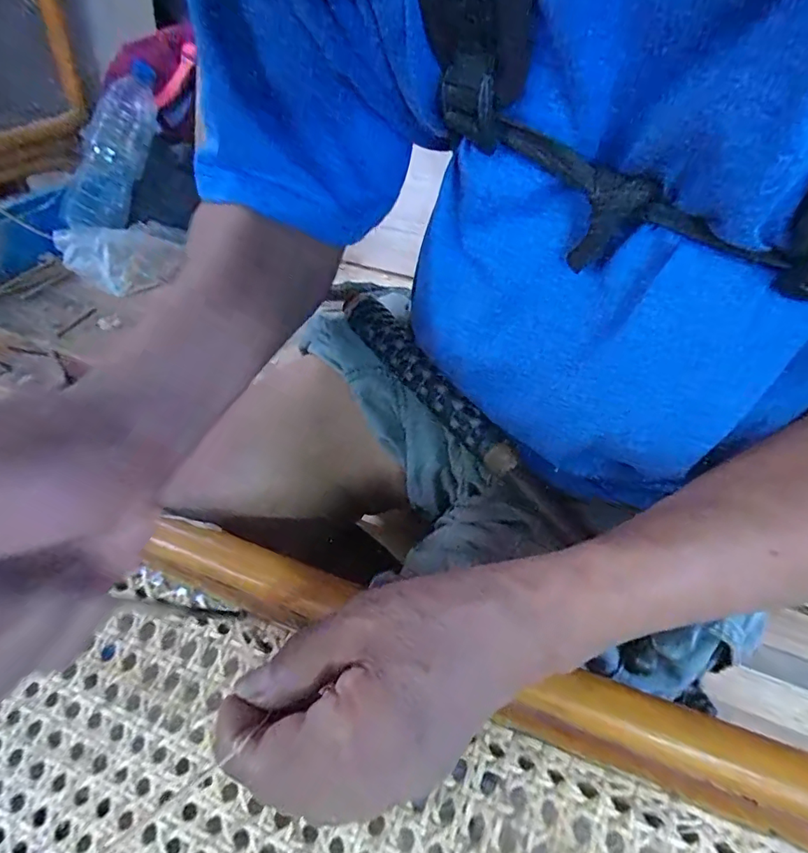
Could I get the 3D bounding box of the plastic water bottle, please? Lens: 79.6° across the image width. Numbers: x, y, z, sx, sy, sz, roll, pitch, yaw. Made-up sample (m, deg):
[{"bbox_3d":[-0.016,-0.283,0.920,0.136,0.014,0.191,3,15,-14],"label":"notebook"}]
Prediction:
[{"bbox_3d":[-0.421,-0.403,0.700,0.061,0.069,0.287,9,75,3],"label":"plastic water bottle"}]

